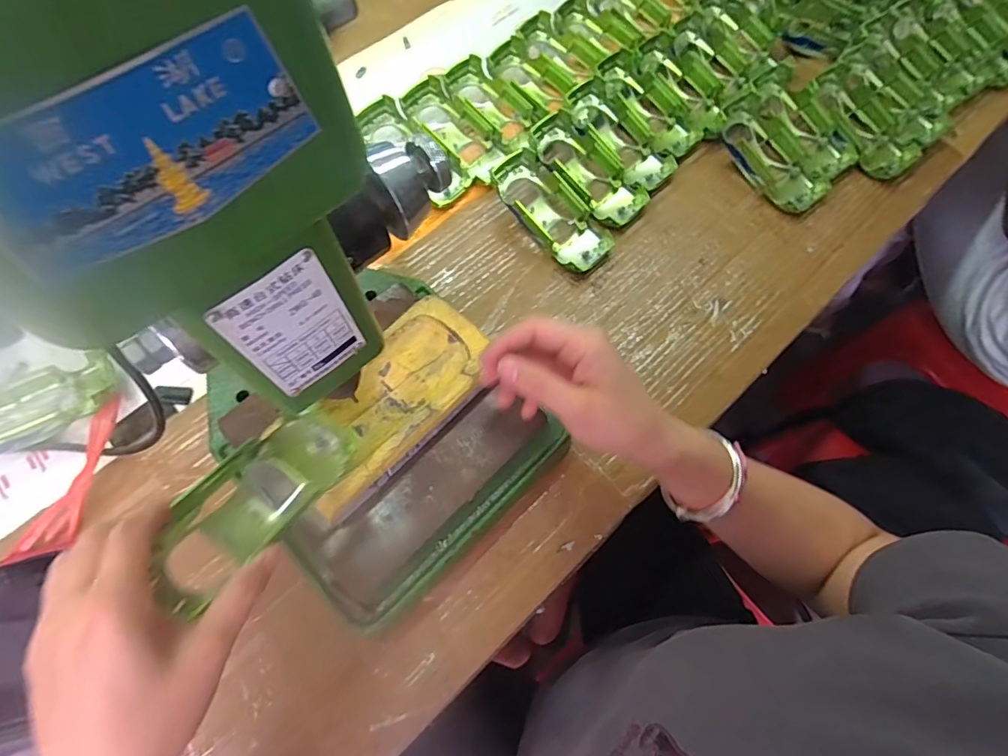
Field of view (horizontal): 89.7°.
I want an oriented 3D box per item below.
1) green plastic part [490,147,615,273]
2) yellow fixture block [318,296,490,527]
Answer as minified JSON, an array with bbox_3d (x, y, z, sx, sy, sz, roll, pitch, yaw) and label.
[{"bbox_3d":[0.045,-0.161,0.495,0.058,0.033,0.135,-38,84,-14],"label":"green plastic part"},{"bbox_3d":[-0.080,0.018,0.367,0.075,0.034,0.158,40,73,17],"label":"yellow fixture block"}]

